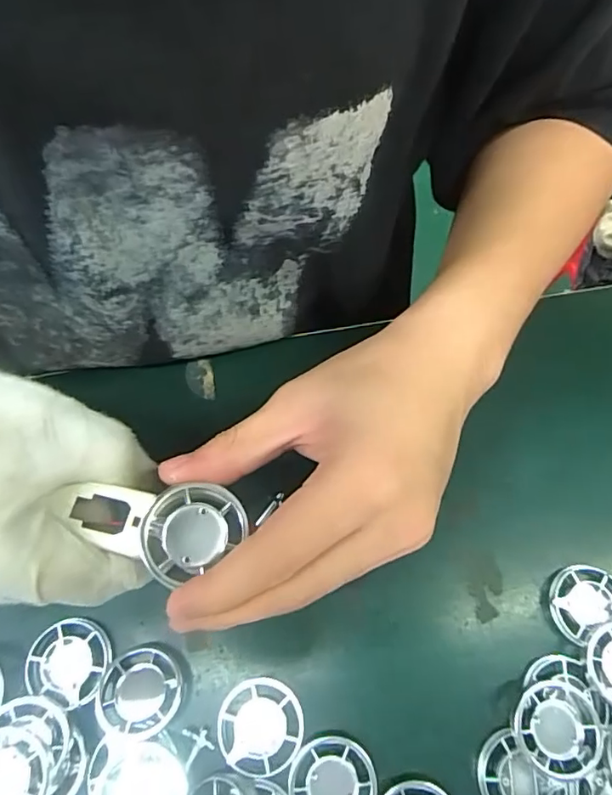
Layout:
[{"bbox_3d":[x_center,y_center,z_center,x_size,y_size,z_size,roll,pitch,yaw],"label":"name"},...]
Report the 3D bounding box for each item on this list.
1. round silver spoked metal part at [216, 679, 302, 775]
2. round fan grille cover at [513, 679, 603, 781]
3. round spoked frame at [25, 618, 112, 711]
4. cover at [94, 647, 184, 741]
[{"bbox_3d":[-0.021,0.151,0.244,0.038,0.004,0.038,0,68,-1],"label":"round silver spoked metal part"},{"bbox_3d":[0.114,0.151,0.244,0.038,0.011,0.037,0,68,-1],"label":"round fan grille cover"},{"bbox_3d":[-0.113,0.125,0.250,0.039,0.011,0.038,0,68,-1],"label":"round spoked frame"},{"bbox_3d":[-0.077,0.137,0.247,0.038,0.005,0.036,0,68,-1],"label":"cover"}]

